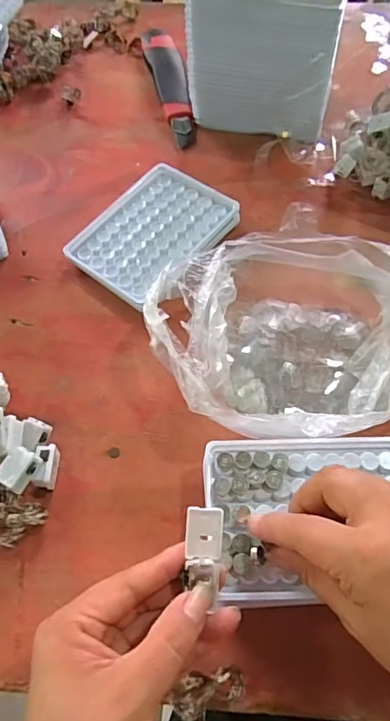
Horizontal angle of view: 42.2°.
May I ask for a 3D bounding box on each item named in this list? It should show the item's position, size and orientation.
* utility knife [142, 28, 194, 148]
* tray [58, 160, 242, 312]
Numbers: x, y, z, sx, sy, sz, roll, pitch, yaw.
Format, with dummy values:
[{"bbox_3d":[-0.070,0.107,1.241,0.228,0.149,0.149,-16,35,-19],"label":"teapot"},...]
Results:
[{"bbox_3d":[-0.026,-0.303,0.545,0.037,0.018,0.185,-13,63,-5],"label":"utility knife"},{"bbox_3d":[-0.037,-0.109,0.442,0.099,0.021,0.130,37,69,19],"label":"tray"}]

